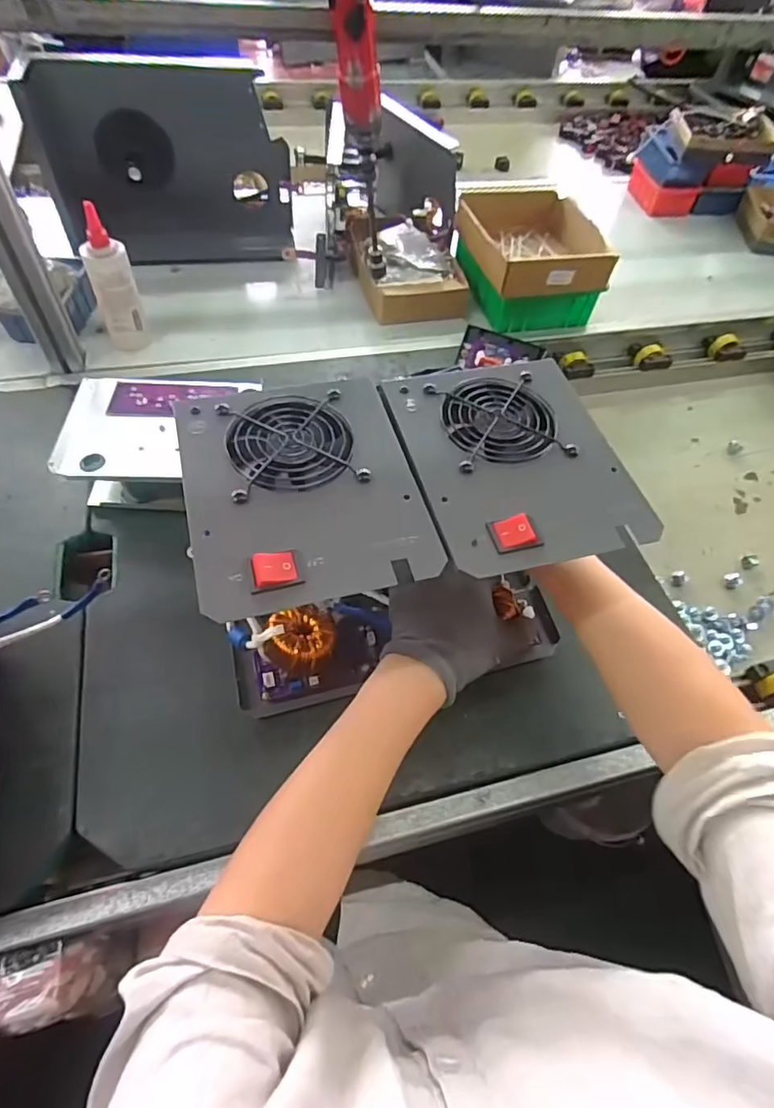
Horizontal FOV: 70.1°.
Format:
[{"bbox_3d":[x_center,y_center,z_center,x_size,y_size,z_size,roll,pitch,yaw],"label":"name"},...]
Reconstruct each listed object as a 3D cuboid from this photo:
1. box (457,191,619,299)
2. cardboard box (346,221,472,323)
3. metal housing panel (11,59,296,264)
[{"bbox_3d":[0.219,-0.477,0.842,0.187,0.060,0.231,-11,58,-12],"label":"box"},{"bbox_3d":[0.031,-0.468,0.885,0.158,0.065,0.218,-7,57,-9],"label":"cardboard box"},{"bbox_3d":[-0.326,-0.582,0.845,0.344,0.249,0.045,-14,44,-18],"label":"metal housing panel"}]

